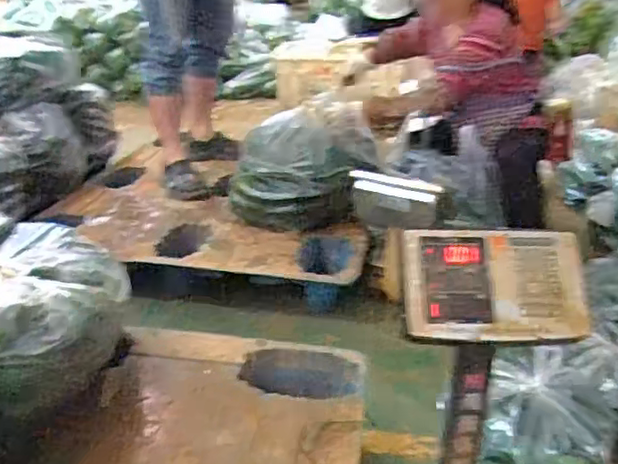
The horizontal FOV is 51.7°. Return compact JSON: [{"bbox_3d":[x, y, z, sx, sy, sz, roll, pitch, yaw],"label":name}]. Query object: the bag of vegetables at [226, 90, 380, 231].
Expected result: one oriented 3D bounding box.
[{"bbox_3d":[-0.006,-0.220,1.954,0.411,0.336,0.317,7,26,13],"label":"bag of vegetables"}]

